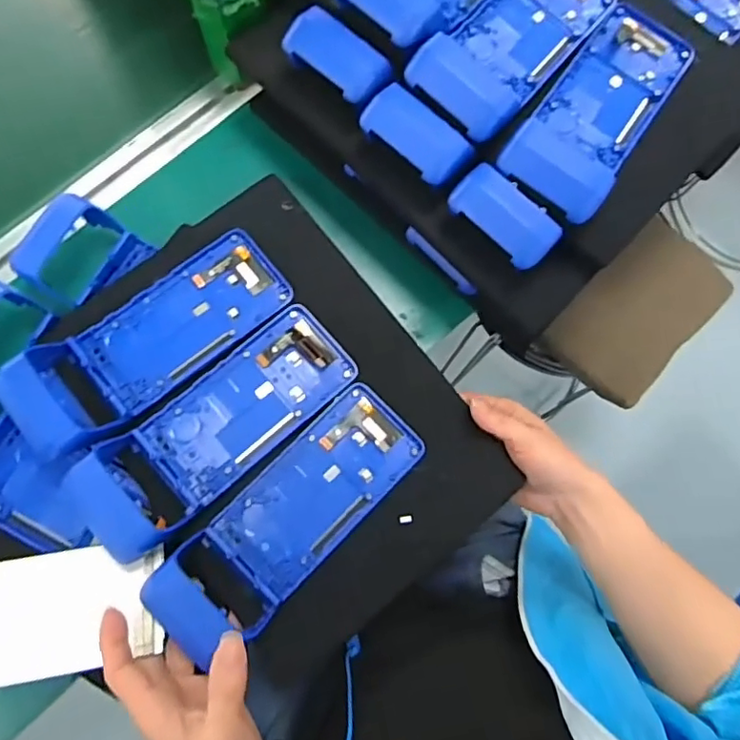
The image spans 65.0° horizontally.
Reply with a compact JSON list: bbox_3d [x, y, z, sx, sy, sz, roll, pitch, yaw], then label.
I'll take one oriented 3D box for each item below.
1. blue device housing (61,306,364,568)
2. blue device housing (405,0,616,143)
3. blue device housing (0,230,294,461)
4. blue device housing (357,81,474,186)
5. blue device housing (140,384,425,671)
[{"bbox_3d":[-0.113,0.040,0.444,0.218,0.058,0.088,-38,81,-9],"label":"blue device housing"},{"bbox_3d":[0.120,-0.270,0.472,0.083,0.034,0.226,37,61,6],"label":"blue device housing"},{"bbox_3d":[-0.173,-0.028,0.455,0.222,0.048,0.084,-39,82,-9],"label":"blue device housing"},{"bbox_3d":[0.035,-0.175,0.430,0.082,0.014,0.040,40,80,7],"label":"blue device housing"},{"bbox_3d":[-0.059,0.111,0.443,0.223,0.034,0.079,-41,82,-21],"label":"blue device housing"}]

